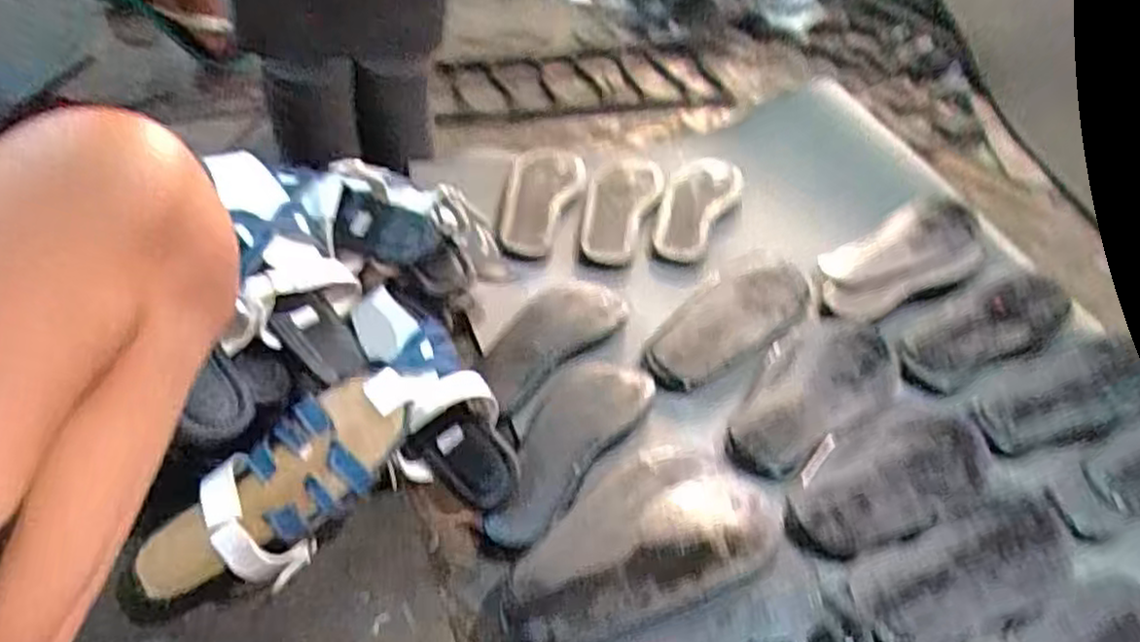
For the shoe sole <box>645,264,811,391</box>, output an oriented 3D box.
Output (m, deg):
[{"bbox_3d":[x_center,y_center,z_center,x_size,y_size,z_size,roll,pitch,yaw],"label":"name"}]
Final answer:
[{"bbox_3d":[0.180,0.003,0.832,0.257,0.018,0.096,-29,55,-32],"label":"shoe sole"}]

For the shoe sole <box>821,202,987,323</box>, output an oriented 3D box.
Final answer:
[{"bbox_3d":[0.420,-0.079,0.920,0.281,0.038,0.126,-22,51,-28],"label":"shoe sole"}]

